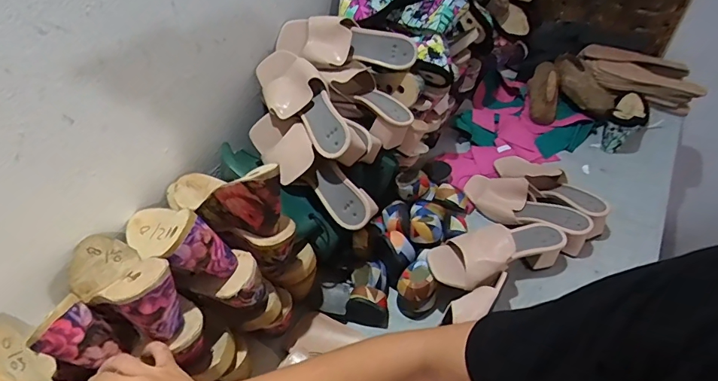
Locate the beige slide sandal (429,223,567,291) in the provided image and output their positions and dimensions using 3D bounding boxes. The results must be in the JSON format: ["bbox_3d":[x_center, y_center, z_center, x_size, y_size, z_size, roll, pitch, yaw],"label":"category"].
[{"bbox_3d":[0.215,0.097,0.704,0.228,0.075,0.095,-19,47,-17],"label":"beige slide sandal"}]

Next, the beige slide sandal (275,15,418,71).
[{"bbox_3d":[-0.022,-0.245,0.741,0.233,0.062,0.074,9,45,11],"label":"beige slide sandal"}]

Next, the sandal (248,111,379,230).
[{"bbox_3d":[-0.074,-0.036,0.676,0.240,0.078,0.087,41,57,13],"label":"sandal"}]

